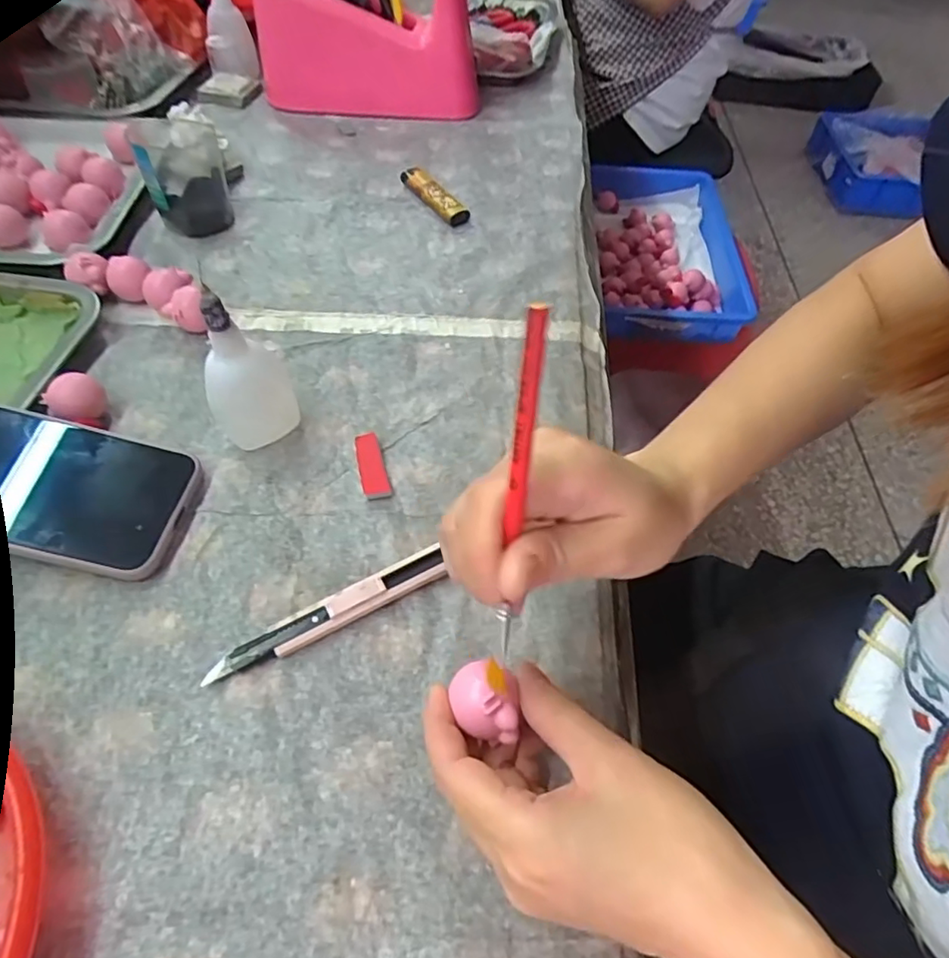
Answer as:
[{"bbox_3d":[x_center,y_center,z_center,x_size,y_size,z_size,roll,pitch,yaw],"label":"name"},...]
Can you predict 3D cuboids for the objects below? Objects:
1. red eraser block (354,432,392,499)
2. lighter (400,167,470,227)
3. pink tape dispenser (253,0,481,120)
[{"bbox_3d":[-0.059,-0.009,0.343,0.015,0.006,0.044,-13,57,-11],"label":"red eraser block"},{"bbox_3d":[-0.031,-0.230,0.485,0.018,0.014,0.074,-31,62,-21],"label":"lighter"},{"bbox_3d":[-0.096,-0.394,0.536,0.195,0.109,0.068,5,55,1],"label":"pink tape dispenser"}]

